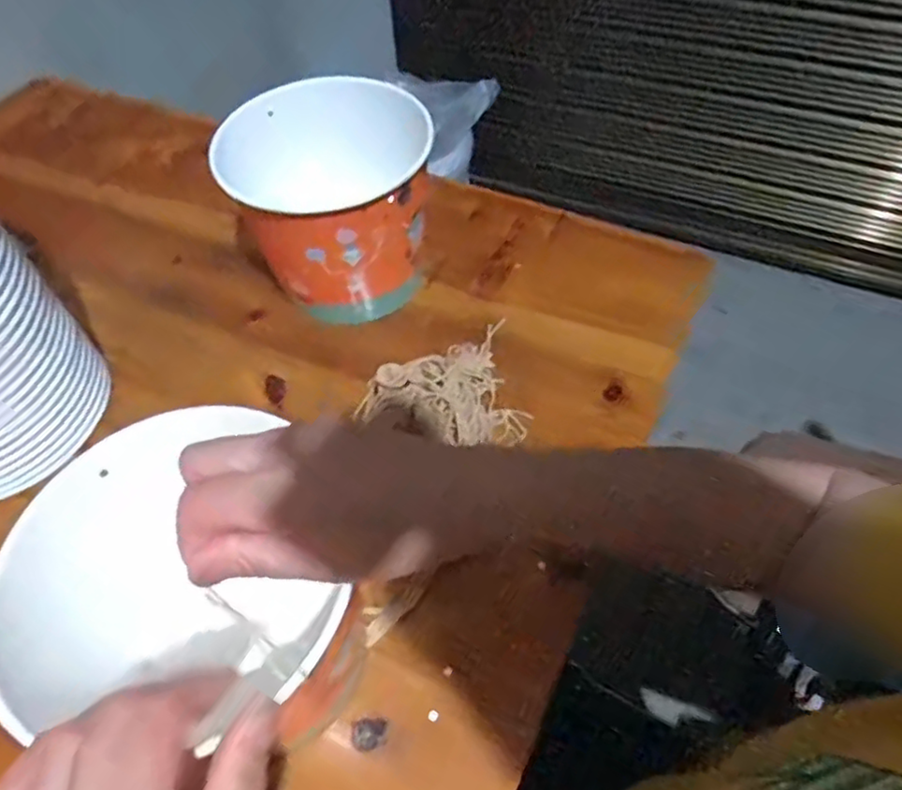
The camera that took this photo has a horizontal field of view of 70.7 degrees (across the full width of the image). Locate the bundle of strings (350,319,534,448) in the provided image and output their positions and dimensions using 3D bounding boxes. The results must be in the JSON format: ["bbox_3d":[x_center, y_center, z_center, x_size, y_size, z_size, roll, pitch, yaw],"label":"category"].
[{"bbox_3d":[-0.005,-0.004,0.482,0.118,0.033,0.100,-17,55,-10],"label":"bundle of strings"}]

